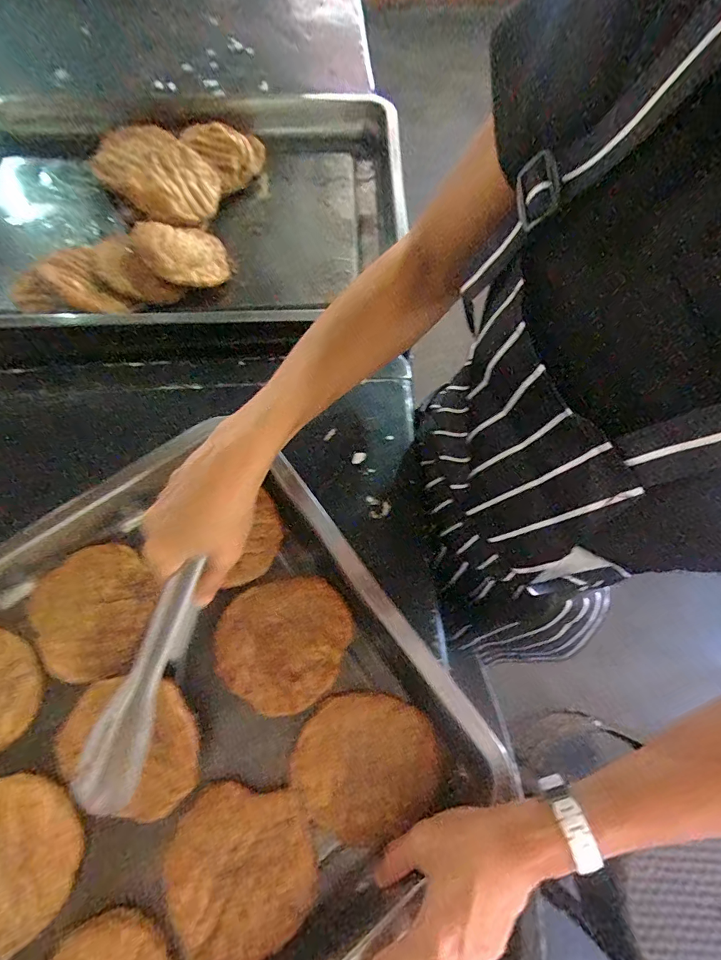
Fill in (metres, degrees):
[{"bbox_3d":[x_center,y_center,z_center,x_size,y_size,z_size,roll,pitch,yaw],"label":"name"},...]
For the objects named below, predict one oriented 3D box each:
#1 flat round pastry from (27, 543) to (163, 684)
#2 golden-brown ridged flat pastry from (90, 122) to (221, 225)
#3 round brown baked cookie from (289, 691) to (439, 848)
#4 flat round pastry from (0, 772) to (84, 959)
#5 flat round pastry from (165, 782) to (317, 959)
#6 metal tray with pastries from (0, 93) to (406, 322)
[{"bbox_3d":[-0.227,0.107,0.357,0.099,0.010,0.105,0,69,0],"label":"flat round pastry"},{"bbox_3d":[-0.254,-0.382,0.537,0.121,0.041,0.178,-37,74,-13],"label":"golden-brown ridged flat pastry"},{"bbox_3d":[0.004,0.221,0.333,0.109,0.006,0.098,-5,69,-2],"label":"round brown baked cookie"},{"bbox_3d":[-0.254,0.269,0.296,0.102,0.019,0.109,0,69,0],"label":"flat round pastry"},{"bbox_3d":[-0.085,0.280,0.304,0.100,0.006,0.102,0,69,0],"label":"flat round pastry"},{"bbox_3d":[-0.266,-0.359,0.558,0.628,0.089,0.450,0,69,0],"label":"metal tray with pastries"}]

